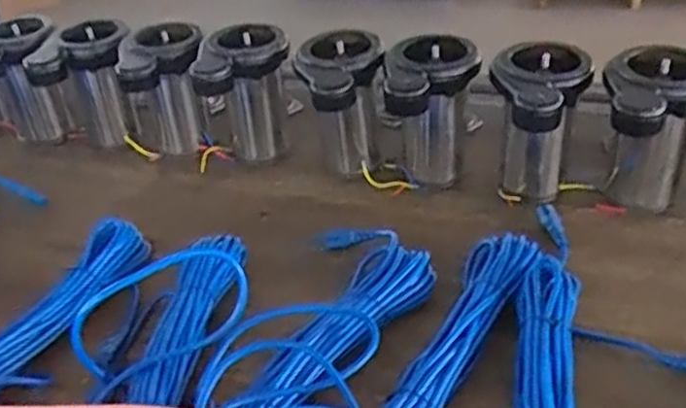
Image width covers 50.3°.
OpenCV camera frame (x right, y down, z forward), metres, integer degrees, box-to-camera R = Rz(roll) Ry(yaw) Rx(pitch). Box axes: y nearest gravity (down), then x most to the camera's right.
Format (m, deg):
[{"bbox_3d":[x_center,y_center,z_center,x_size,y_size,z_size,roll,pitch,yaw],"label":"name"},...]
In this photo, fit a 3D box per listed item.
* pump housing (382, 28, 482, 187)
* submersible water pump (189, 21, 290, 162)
[{"bbox_3d":[0.119,-0.100,0.965,0.122,0.188,0.106,-3,36,3],"label":"pump housing"},{"bbox_3d":[-0.139,-0.153,1.085,0.134,0.192,0.110,-6,36,-1],"label":"submersible water pump"}]

